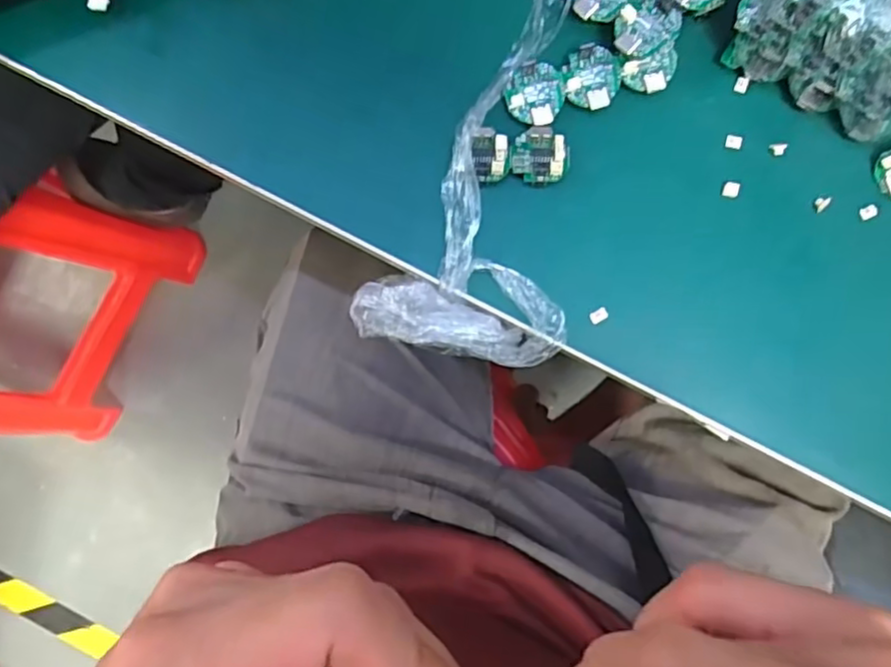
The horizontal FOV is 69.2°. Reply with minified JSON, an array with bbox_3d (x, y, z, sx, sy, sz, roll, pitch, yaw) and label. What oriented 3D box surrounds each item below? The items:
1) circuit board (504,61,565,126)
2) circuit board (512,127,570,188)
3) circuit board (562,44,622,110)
[{"bbox_3d":[0.037,-0.100,0.265,0.024,0.004,0.024,33,90,3],"label":"circuit board"},{"bbox_3d":[0.040,-0.073,0.265,0.023,0.009,0.022,3,88,2],"label":"circuit board"},{"bbox_3d":[0.060,-0.105,0.264,0.023,0.004,0.024,25,89,3],"label":"circuit board"}]

